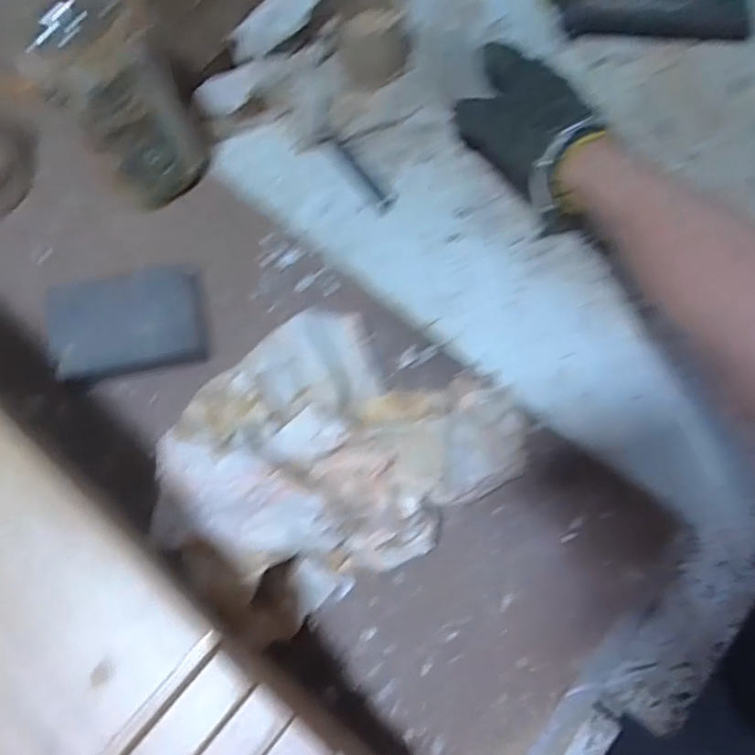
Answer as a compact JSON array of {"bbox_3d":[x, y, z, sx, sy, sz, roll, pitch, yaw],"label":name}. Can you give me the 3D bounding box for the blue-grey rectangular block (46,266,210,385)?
[{"bbox_3d":[-0.176,-0.039,0.419,0.103,0.025,0.072,-10,72,-5],"label":"blue-grey rectangular block"}]

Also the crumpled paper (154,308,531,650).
[{"bbox_3d":[-0.026,0.038,0.383,0.222,0.068,0.177,-35,76,-12],"label":"crumpled paper"}]

